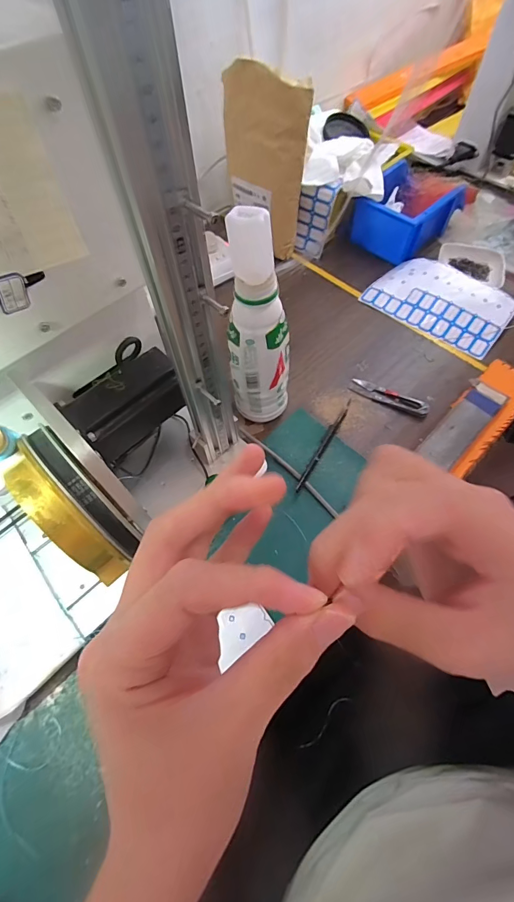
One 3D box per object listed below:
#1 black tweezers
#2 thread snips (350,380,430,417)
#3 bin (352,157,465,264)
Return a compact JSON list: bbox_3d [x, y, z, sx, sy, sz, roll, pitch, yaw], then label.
[{"bbox_3d":[0.084,-0.009,0.471,0.010,0.015,0.144,28,66,14],"label":"black tweezers"},{"bbox_3d":[0.175,-0.072,0.506,0.103,0.010,0.026,25,65,13],"label":"thread snips"},{"bbox_3d":[0.247,-0.394,0.635,0.133,0.072,0.155,38,69,18],"label":"bin"}]

